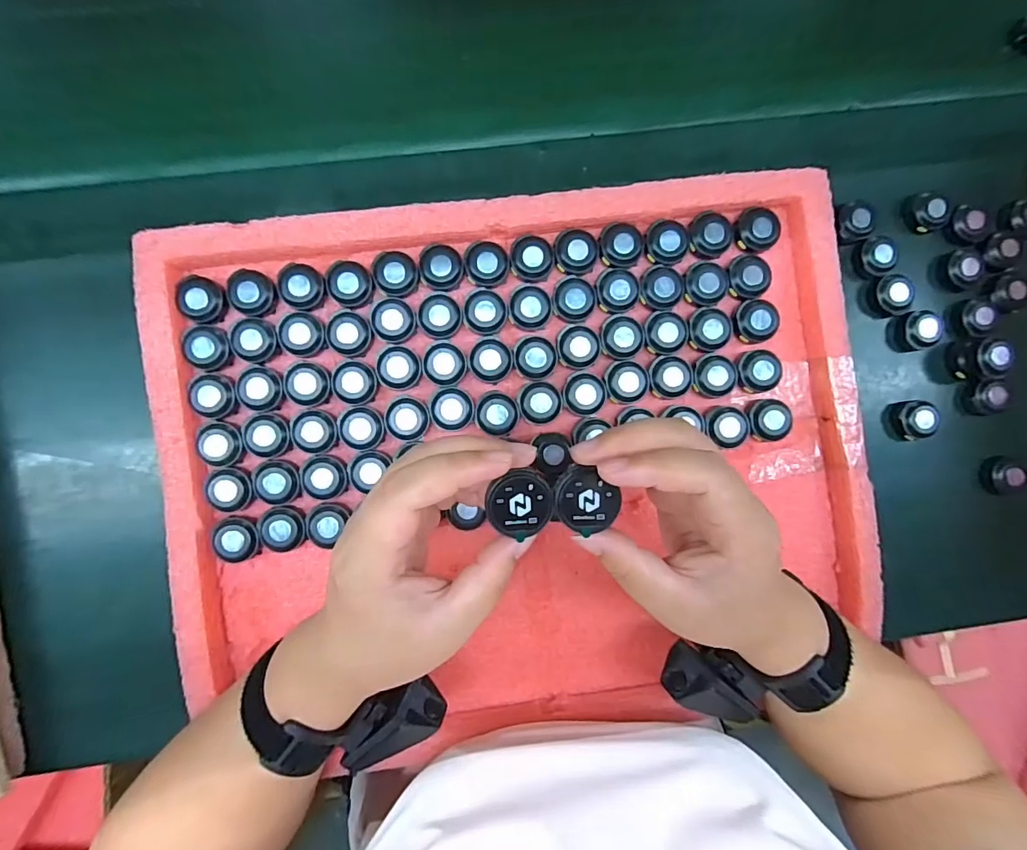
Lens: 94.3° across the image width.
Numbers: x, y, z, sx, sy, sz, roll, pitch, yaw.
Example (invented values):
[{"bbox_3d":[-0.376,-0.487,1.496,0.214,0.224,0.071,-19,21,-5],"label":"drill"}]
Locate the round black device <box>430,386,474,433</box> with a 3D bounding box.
[{"bbox_3d":[-0.041,-0.010,0.320,0.029,0.009,0.029,0,87,-3],"label":"round black device"}]

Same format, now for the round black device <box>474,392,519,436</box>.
[{"bbox_3d":[-0.011,-0.008,0.322,0.029,0.010,0.028,0,87,-3],"label":"round black device"}]

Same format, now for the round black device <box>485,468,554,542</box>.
[{"bbox_3d":[0.003,0.035,0.206,0.028,0.004,0.027,0,90,-6],"label":"round black device"}]

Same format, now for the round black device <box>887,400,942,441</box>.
[{"bbox_3d":[0.300,-0.004,0.356,0.026,0.017,0.029,-5,87,-3],"label":"round black device"}]

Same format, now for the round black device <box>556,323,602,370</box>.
[{"bbox_3d":[0.045,-0.054,0.326,0.029,0.009,0.029,0,87,-3],"label":"round black device"}]

